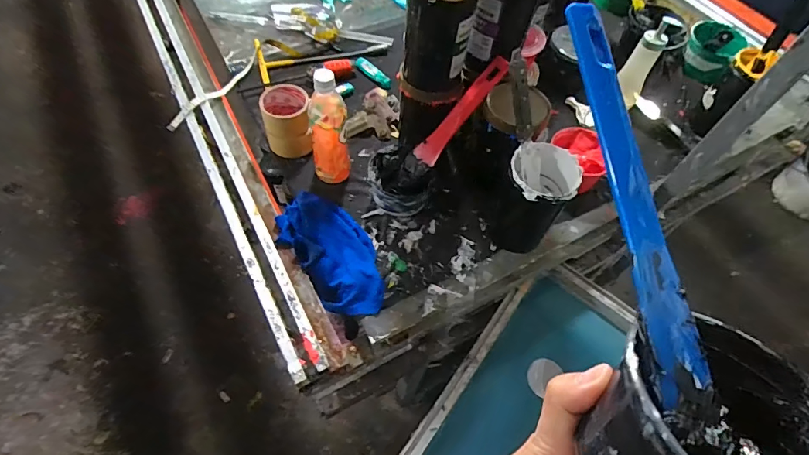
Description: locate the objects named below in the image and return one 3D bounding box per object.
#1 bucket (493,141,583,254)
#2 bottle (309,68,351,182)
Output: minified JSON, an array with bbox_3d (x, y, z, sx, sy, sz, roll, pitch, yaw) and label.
[{"bbox_3d":[0.199,-0.038,0.701,0.099,0.163,0.099,22,58,9],"label":"bucket"},{"bbox_3d":[-0.125,-0.157,0.733,0.060,0.218,0.061,2,57,-3],"label":"bottle"}]

